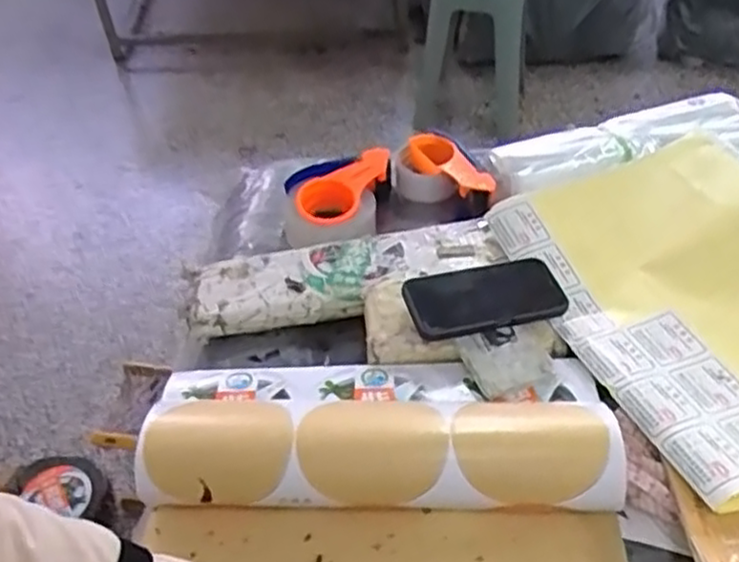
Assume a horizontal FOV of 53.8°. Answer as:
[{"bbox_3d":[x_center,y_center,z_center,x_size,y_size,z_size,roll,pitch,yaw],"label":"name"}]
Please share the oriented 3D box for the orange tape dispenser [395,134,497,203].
[{"bbox_3d":[0.098,-0.142,0.977,0.155,0.059,0.072,27,51,27],"label":"orange tape dispenser"}]

